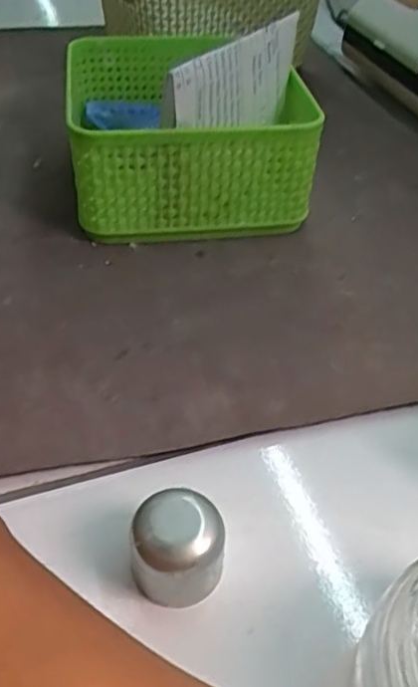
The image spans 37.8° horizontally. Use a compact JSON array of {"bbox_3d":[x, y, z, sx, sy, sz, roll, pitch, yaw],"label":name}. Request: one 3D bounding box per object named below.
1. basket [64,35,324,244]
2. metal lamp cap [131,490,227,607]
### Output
[{"bbox_3d":[-0.017,-0.122,0.352,0.120,0.067,0.128,-6,45,-9],"label":"basket"},{"bbox_3d":[-0.010,0.067,0.196,0.028,0.028,0.030,2,45,-1],"label":"metal lamp cap"}]

